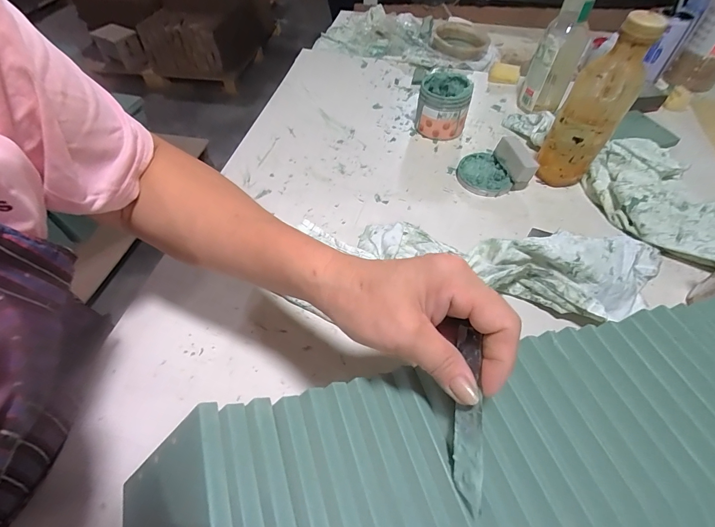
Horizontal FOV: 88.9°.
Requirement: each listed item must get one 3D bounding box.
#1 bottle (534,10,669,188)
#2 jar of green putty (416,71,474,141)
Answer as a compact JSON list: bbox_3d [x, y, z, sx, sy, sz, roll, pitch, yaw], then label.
[{"bbox_3d":[0.296,-0.190,0.465,0.070,0.206,0.056,31,58,20],"label":"bottle"},{"bbox_3d":[0.138,-0.254,0.592,0.078,0.077,0.077,1,53,-1],"label":"jar of green putty"}]

